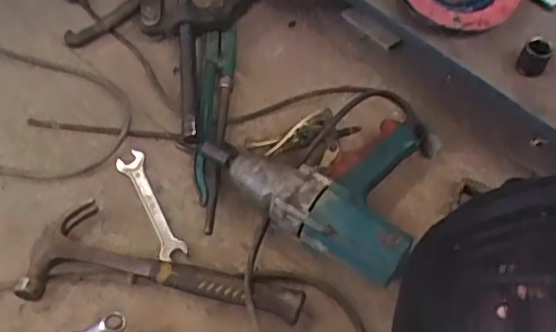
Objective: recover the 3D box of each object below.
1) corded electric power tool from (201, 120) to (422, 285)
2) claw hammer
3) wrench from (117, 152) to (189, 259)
[{"bbox_3d":[0.073,0.000,0.765,0.282,0.075,0.221,34,62,20],"label":"corded electric power tool"},{"bbox_3d":[-0.131,0.109,0.704,0.322,0.032,0.125,5,56,2],"label":"claw hammer"},{"bbox_3d":[-0.166,0.044,0.768,0.036,0.010,0.173,-23,59,-16],"label":"wrench"}]

